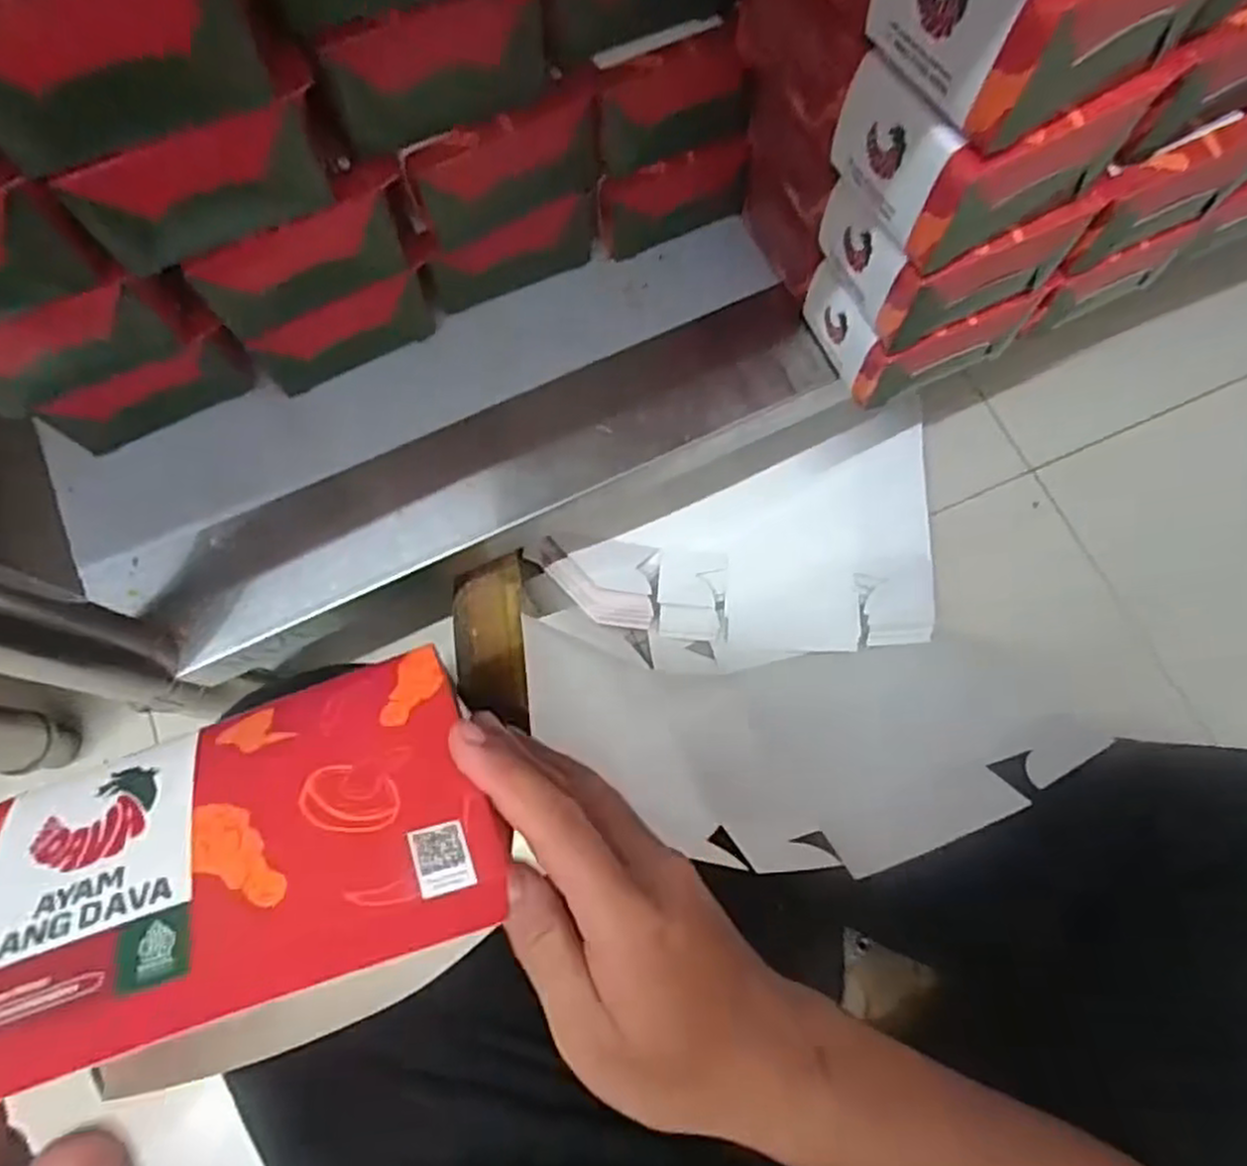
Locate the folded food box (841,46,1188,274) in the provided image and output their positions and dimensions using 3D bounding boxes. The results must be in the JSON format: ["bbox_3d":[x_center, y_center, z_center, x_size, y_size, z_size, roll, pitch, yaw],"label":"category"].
[{"bbox_3d":[0.177,-0.222,0.363,0.121,0.064,0.086,-30,75,-9],"label":"folded food box"}]

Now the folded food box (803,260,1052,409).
[{"bbox_3d":[0.191,-0.179,0.483,0.120,0.066,0.093,-26,75,-8],"label":"folded food box"}]

